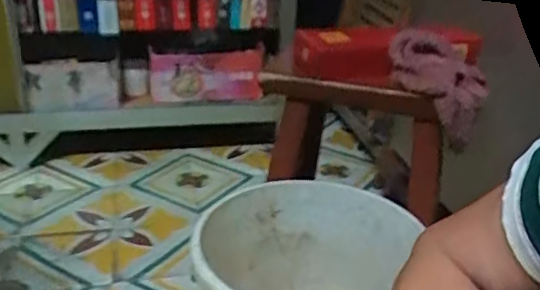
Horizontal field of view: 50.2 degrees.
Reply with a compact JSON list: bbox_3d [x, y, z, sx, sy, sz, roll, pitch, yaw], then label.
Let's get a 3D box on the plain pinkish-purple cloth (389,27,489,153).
[{"bbox_3d":[0.228,-0.081,0.798,0.136,0.140,0.043,10,25,16],"label":"plain pinkish-purple cloth"}]

